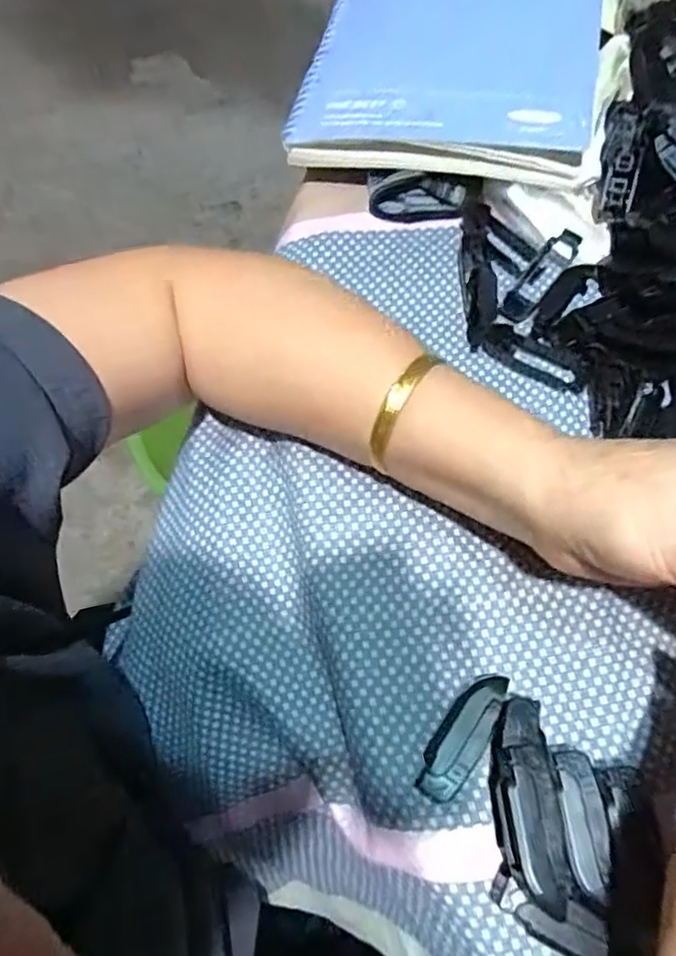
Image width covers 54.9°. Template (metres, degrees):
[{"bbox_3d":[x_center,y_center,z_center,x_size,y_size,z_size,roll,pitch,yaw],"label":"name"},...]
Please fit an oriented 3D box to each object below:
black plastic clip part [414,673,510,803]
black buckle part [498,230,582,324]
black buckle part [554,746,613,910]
[{"bbox_3d":[0.051,0.102,0.260,0.018,0.007,0.054,35,70,14],"label":"black plastic clip part"},{"bbox_3d":[0.112,-0.111,0.360,0.017,0.008,0.059,39,90,16],"label":"black buckle part"},{"bbox_3d":[0.093,0.131,0.247,0.015,0.004,0.050,-1,66,-1],"label":"black buckle part"}]

